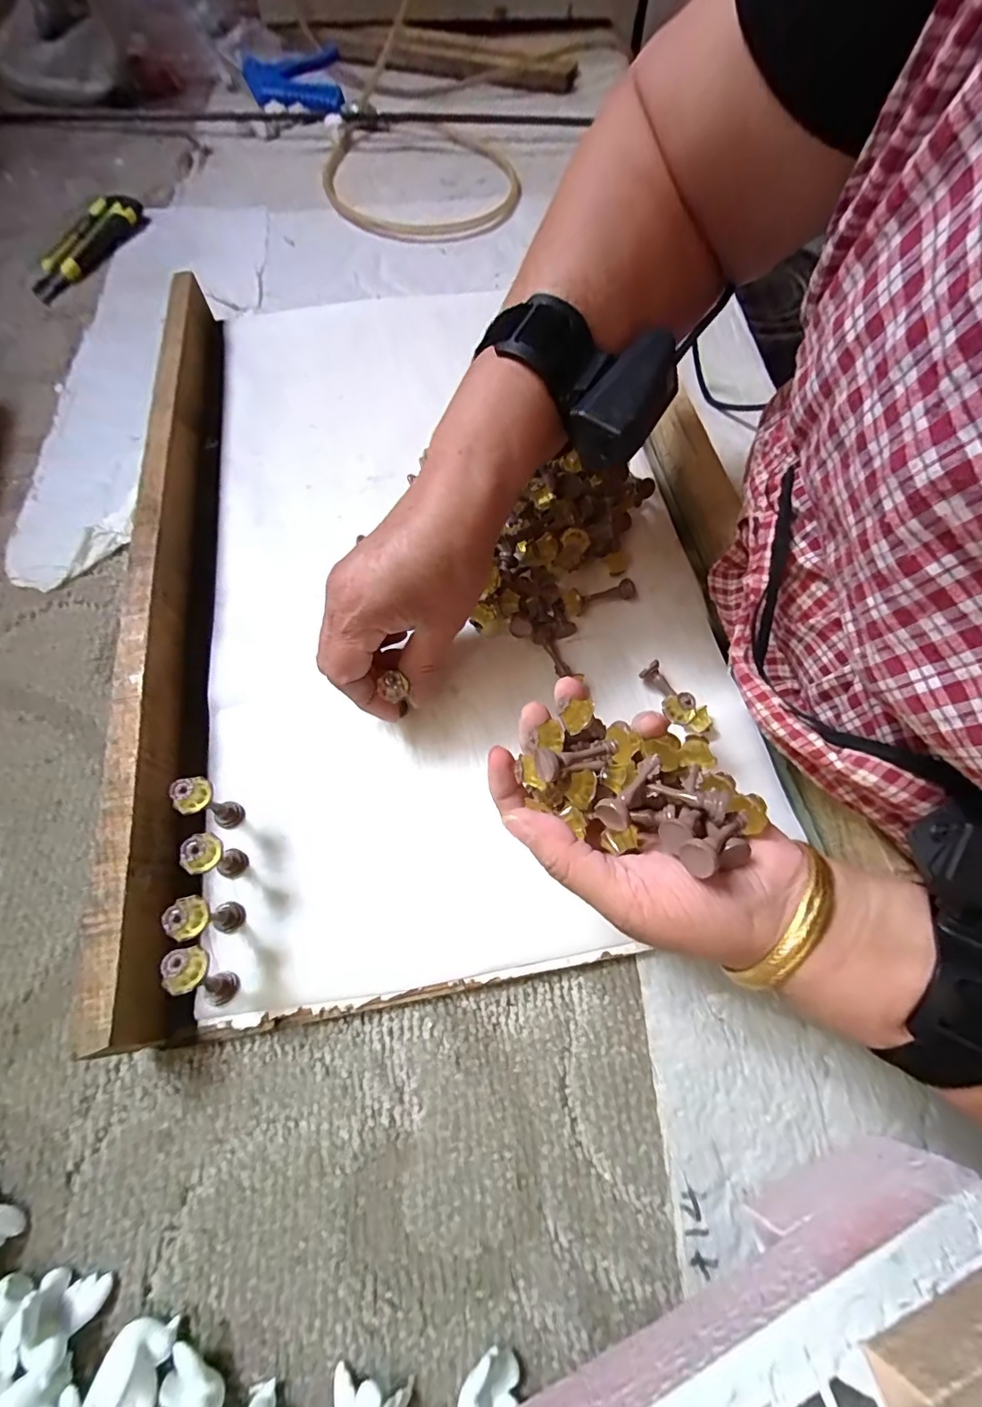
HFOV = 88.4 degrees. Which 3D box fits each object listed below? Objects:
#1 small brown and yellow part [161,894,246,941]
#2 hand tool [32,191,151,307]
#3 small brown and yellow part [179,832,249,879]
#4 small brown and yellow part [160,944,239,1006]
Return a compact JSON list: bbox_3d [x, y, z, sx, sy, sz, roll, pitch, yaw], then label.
[{"bbox_3d":[-0.139,0.105,0.248,0.013,0.056,0.018,-2,63,-6],"label":"small brown and yellow part"},{"bbox_3d":[-0.435,-0.497,0.542,0.038,0.019,0.182,18,63,4],"label":"hand tool"},{"bbox_3d":[-0.140,0.079,0.260,0.013,0.054,0.017,-2,63,-6],"label":"small brown and yellow part"},{"bbox_3d":[-0.135,0.129,0.238,0.014,0.052,0.027,-2,63,-6],"label":"small brown and yellow part"}]

